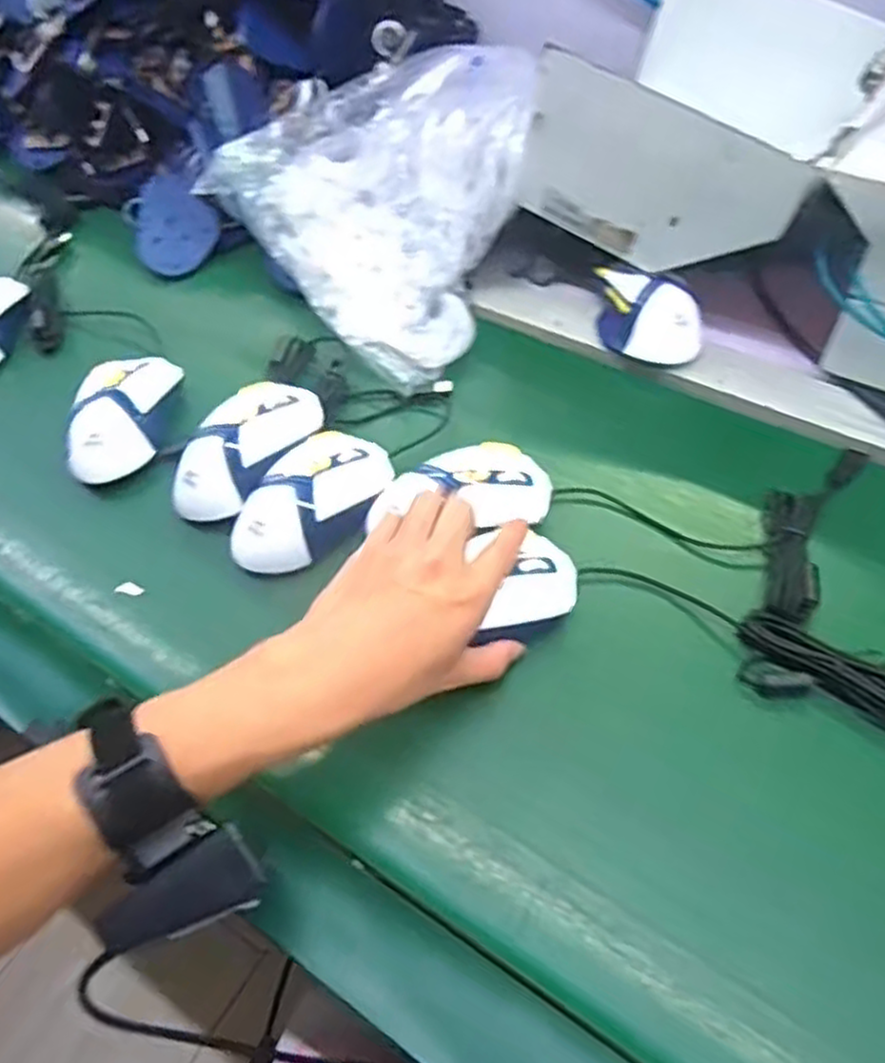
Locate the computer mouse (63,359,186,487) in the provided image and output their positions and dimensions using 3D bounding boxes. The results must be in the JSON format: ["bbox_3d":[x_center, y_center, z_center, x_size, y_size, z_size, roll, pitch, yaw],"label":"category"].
[{"bbox_3d":[-0.234,-0.090,0.560,0.070,0.048,0.121,-2,54,2],"label":"computer mouse"}]

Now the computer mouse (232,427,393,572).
[{"bbox_3d":[-0.087,-0.021,0.501,0.077,0.044,0.118,26,60,20],"label":"computer mouse"}]

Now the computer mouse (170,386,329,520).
[{"bbox_3d":[-0.137,-0.057,0.523,0.063,0.047,0.125,28,61,22],"label":"computer mouse"}]

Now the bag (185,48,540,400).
[{"bbox_3d":[-0.046,-0.294,0.634,0.261,0.113,0.289,28,60,22],"label":"bag"}]

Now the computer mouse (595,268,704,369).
[{"bbox_3d":[0.159,-0.168,0.581,0.087,0.038,0.068,16,57,15],"label":"computer mouse"}]

